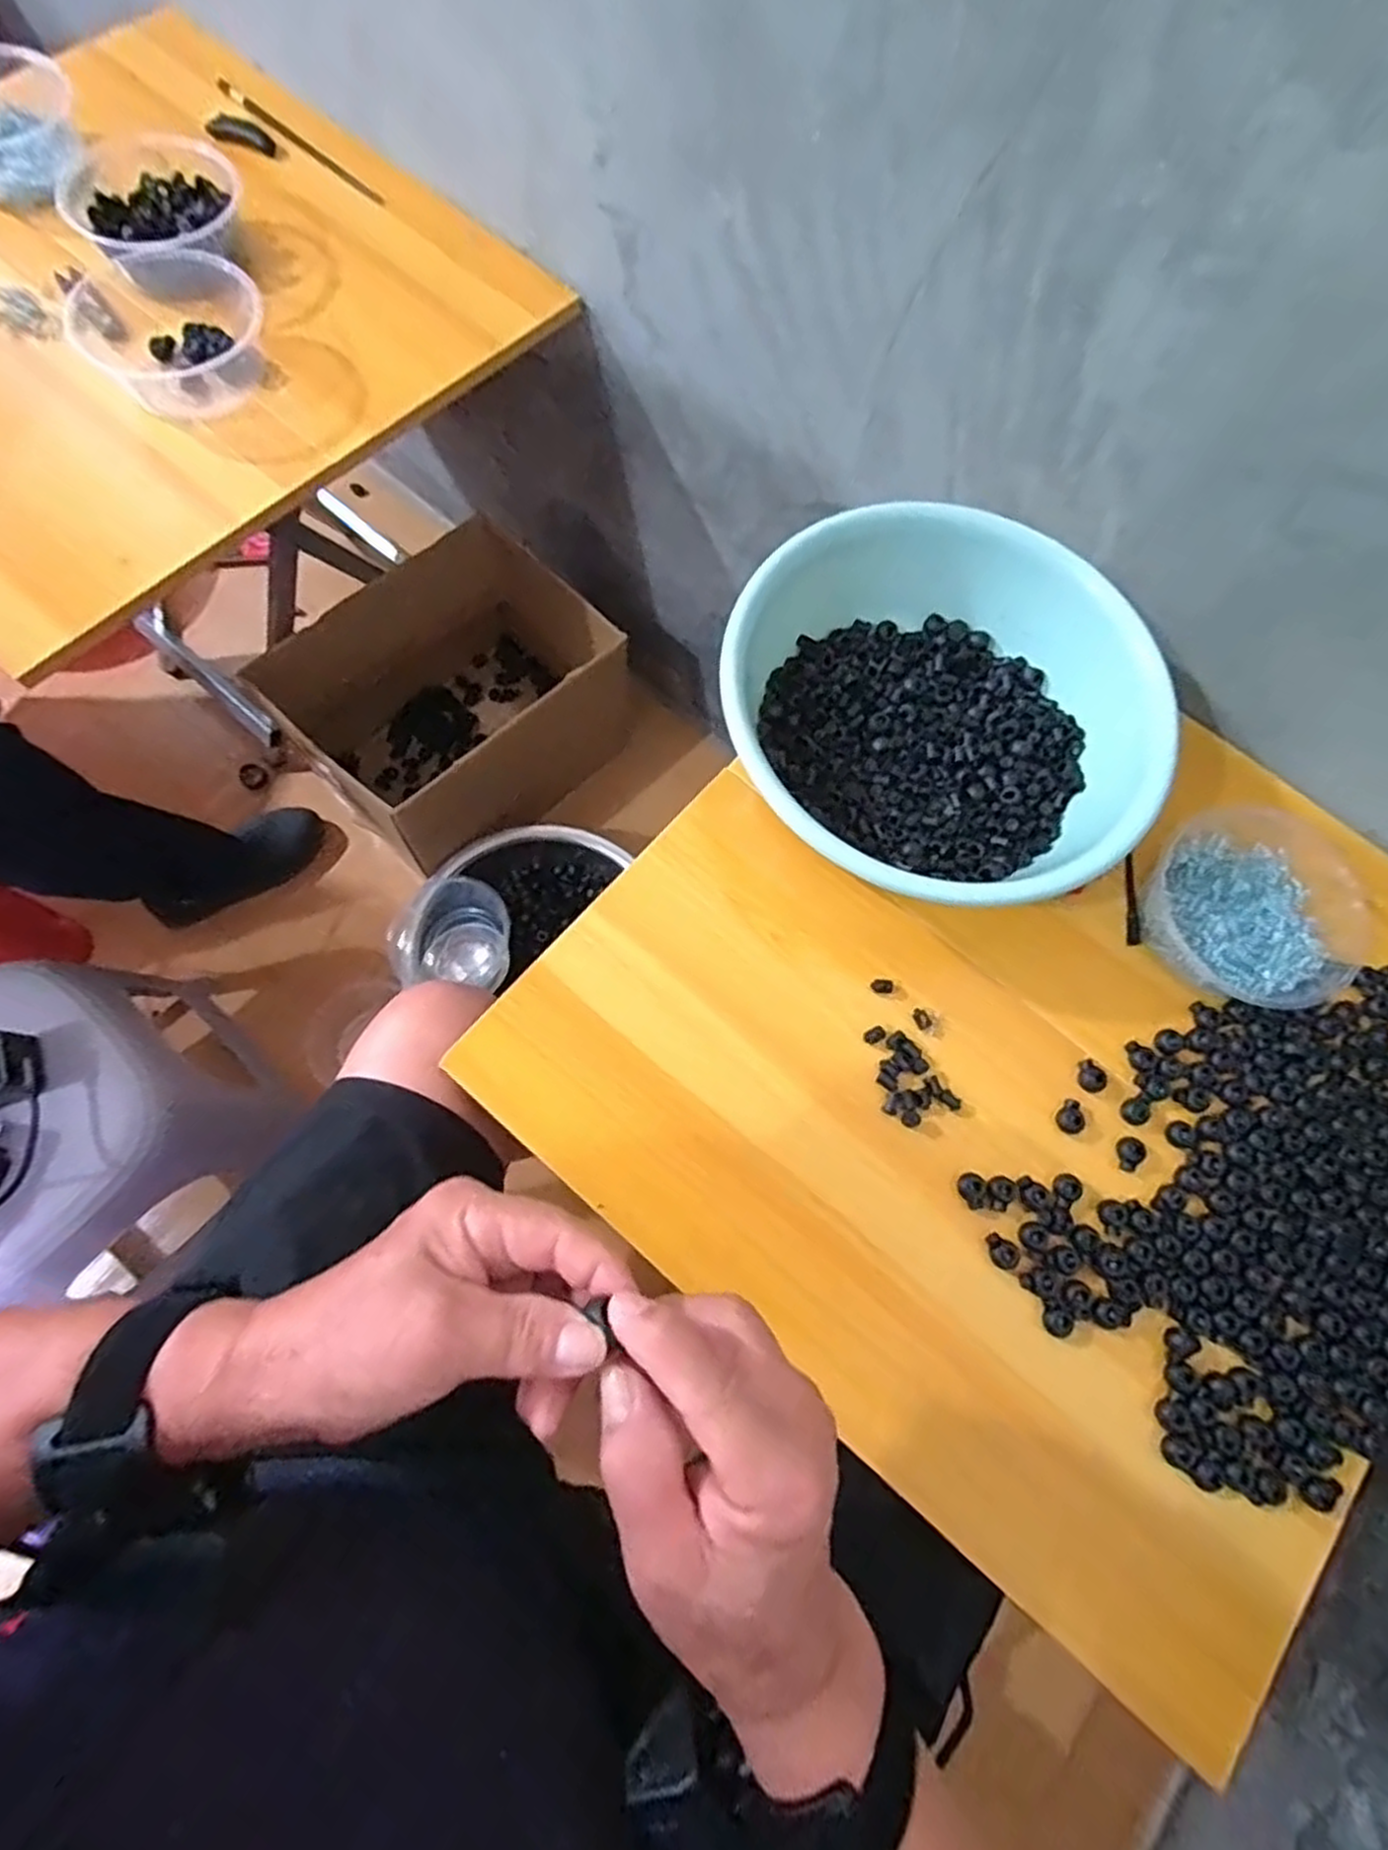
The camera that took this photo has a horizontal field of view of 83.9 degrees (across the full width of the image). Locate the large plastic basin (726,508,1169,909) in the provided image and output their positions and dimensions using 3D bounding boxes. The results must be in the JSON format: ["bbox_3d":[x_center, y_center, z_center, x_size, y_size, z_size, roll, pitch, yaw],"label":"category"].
[{"bbox_3d":[0.165,-0.139,0.540,0.280,0.097,0.263,1,72,-4],"label":"large plastic basin"}]

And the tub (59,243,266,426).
[{"bbox_3d":[-0.442,-0.502,0.646,0.136,0.058,0.155,-40,80,-15],"label":"tub"}]

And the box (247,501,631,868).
[{"bbox_3d":[-0.299,-0.298,1.021,0.306,0.235,0.399,44,74,9],"label":"box"}]

